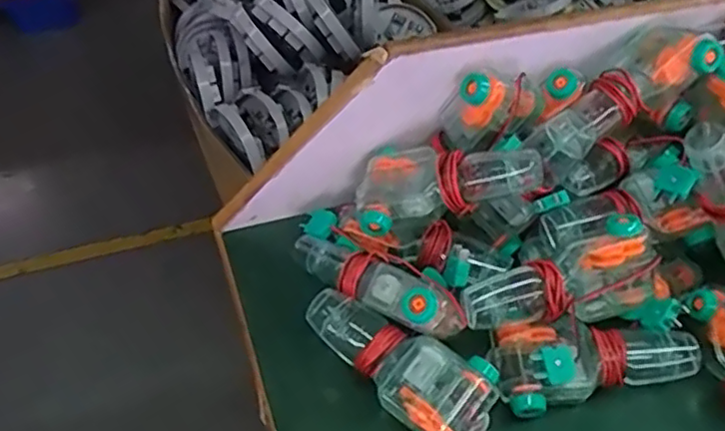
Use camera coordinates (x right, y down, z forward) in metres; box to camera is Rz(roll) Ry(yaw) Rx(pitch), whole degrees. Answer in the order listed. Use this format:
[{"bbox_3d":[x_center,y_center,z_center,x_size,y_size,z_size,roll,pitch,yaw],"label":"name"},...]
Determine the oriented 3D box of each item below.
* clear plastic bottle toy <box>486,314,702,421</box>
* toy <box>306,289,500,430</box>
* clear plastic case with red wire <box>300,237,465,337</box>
[{"bbox_3d":[0.145,0.089,0.401,0.127,0.032,0.053,-2,49,-4],"label":"clear plastic bottle toy"},{"bbox_3d":[0.025,0.091,0.407,0.059,0.045,0.123,-32,58,-26],"label":"toy"},{"bbox_3d":[0.006,0.045,0.423,0.119,0.037,0.029,21,49,38],"label":"clear plastic case with red wire"}]

